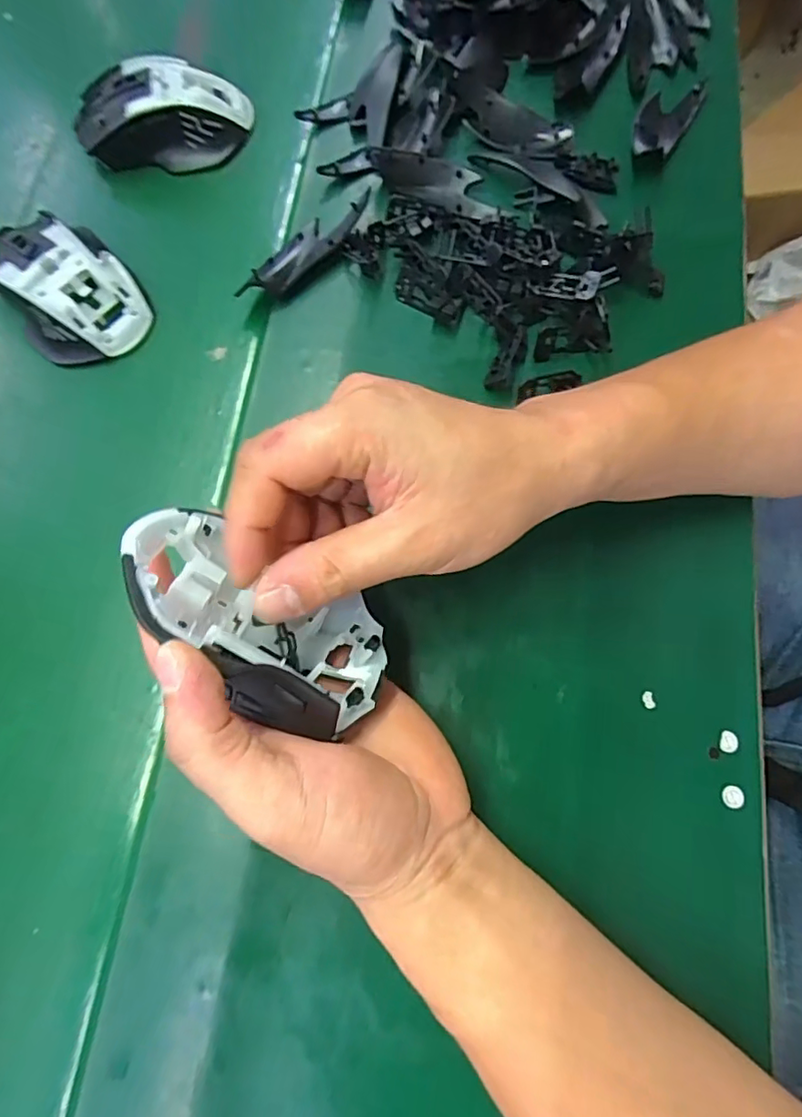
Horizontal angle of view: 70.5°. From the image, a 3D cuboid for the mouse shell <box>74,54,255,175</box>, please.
[{"bbox_3d":[-0.160,-0.297,0.385,0.113,0.045,0.064,-6,74,-1],"label":"mouse shell"}]

